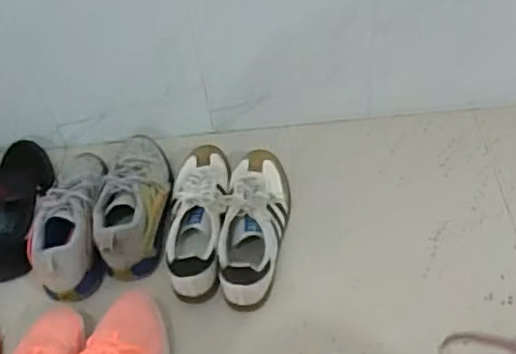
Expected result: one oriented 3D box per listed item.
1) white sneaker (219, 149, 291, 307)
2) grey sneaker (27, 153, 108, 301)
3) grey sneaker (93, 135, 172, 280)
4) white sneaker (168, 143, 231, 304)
[{"bbox_3d":[-0.003,0.069,1.006,0.110,0.083,0.304,0,51,6],"label":"white sneaker"},{"bbox_3d":[-0.318,0.067,1.036,0.120,0.108,0.286,-1,51,4],"label":"grey sneaker"},{"bbox_3d":[-0.213,0.027,1.048,0.111,0.108,0.303,-2,51,4],"label":"grey sneaker"},{"bbox_3d":[-0.100,0.056,1.025,0.111,0.086,0.307,-6,50,1],"label":"white sneaker"}]

